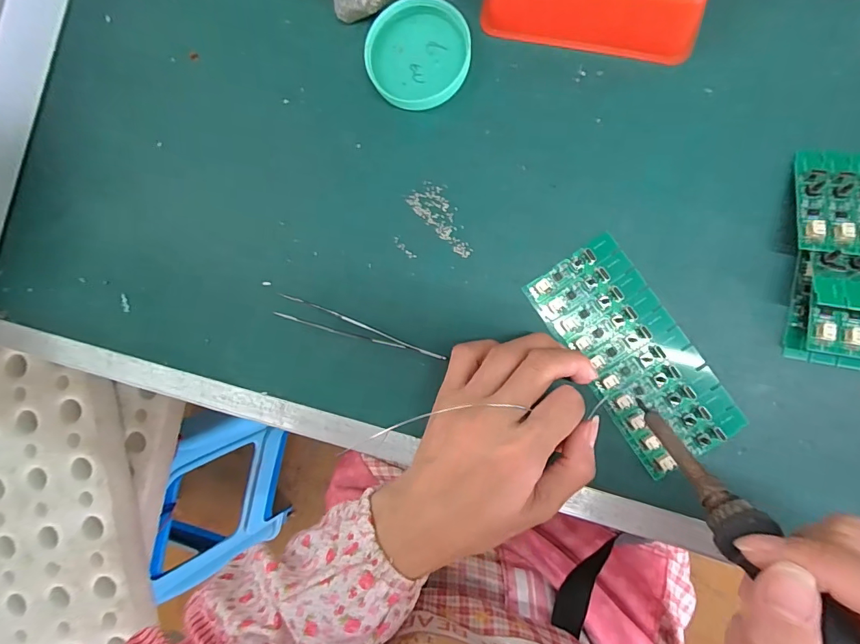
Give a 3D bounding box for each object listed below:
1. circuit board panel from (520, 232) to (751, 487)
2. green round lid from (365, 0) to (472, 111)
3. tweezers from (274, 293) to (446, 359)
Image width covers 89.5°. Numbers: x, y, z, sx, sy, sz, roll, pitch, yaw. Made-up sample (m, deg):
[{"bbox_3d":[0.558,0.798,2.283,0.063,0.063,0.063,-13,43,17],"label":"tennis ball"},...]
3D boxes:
[{"bbox_3d":[0.122,0.019,0.262,0.063,0.007,0.137,-35,84,7],"label":"circuit board panel"},{"bbox_3d":[-0.008,-0.174,0.280,0.064,0.014,0.066,0,89,9],"label":"green round lid"},{"bbox_3d":[-0.047,0.005,0.284,0.117,0.008,0.015,18,92,11],"label":"tweezers"}]

